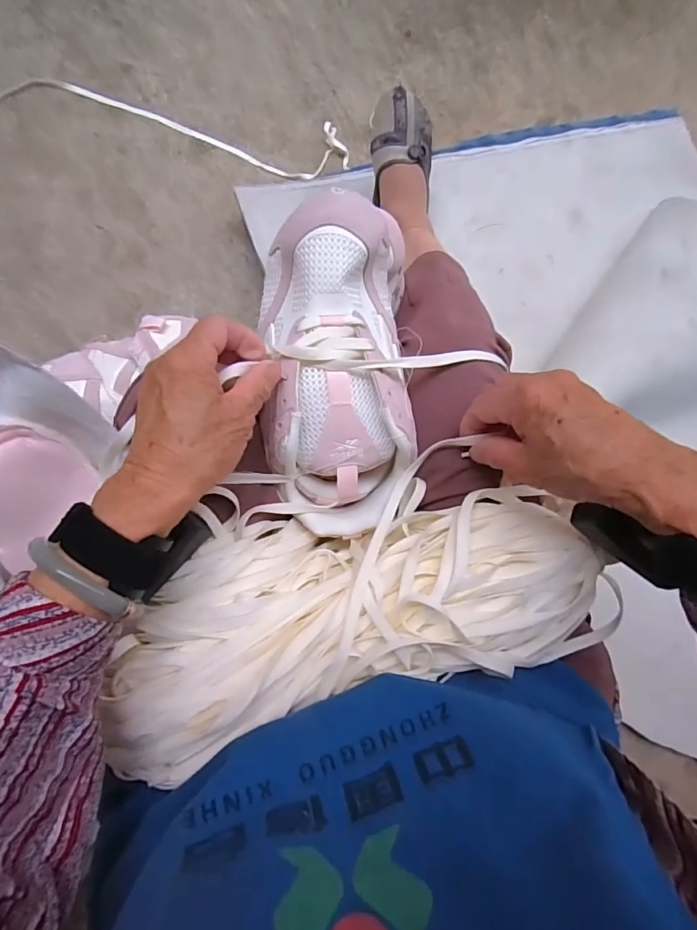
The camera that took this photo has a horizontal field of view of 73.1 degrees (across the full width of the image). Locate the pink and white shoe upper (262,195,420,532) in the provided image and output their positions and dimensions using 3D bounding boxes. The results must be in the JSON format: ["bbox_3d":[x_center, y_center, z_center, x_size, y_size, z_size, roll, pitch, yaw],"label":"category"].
[{"bbox_3d":[-0.007,-0.070,0.364,0.111,0.090,0.236,-1,92,-2],"label":"pink and white shoe upper"}]

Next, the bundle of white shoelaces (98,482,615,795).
[{"bbox_3d":[0.008,0.096,0.325,0.335,0.058,0.139,-14,91,-2],"label":"bundle of white shoelaces"}]

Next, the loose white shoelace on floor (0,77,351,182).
[{"bbox_3d":[-0.284,-0.535,0.748,0.576,0.018,0.098,10,86,1],"label":"loose white shoelace on floor"}]

